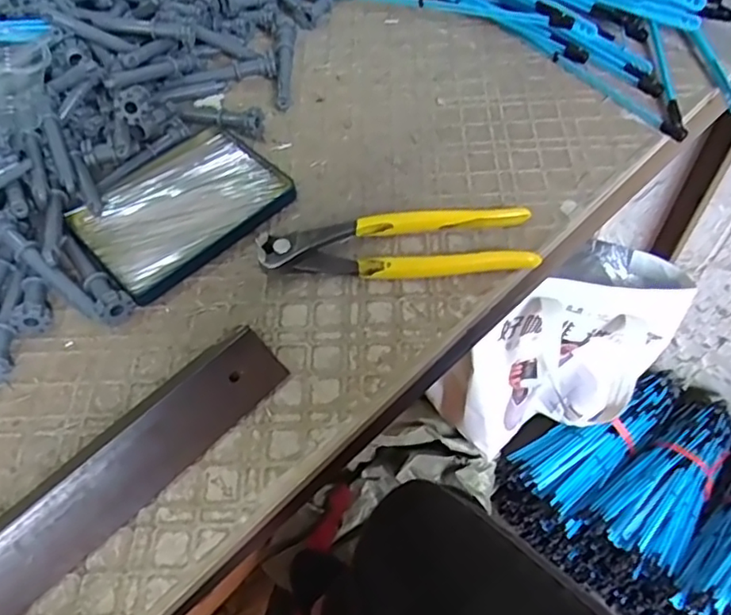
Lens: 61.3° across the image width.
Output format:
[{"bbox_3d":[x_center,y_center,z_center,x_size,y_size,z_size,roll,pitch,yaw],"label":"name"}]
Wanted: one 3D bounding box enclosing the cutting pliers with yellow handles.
[{"bbox_3d":[0.018,-0.040,0.378,0.163,0.017,0.050,-5,56,0],"label":"cutting pliers with yellow handles"}]

